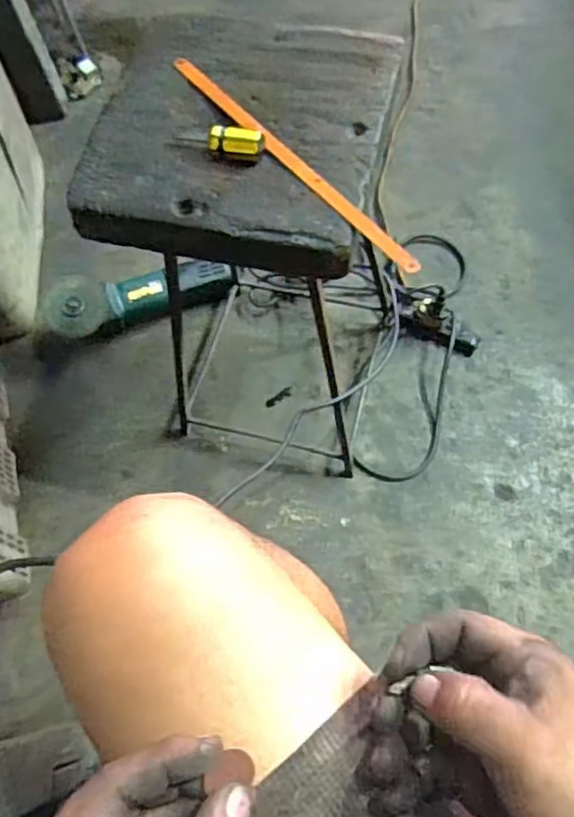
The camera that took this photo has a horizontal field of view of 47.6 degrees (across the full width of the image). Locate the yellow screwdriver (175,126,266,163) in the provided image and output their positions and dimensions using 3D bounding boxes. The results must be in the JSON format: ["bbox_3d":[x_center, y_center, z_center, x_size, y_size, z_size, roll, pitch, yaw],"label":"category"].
[{"bbox_3d":[-0.053,-0.220,0.538,0.067,0.021,0.018,9,68,7],"label":"yellow screwdriver"}]

